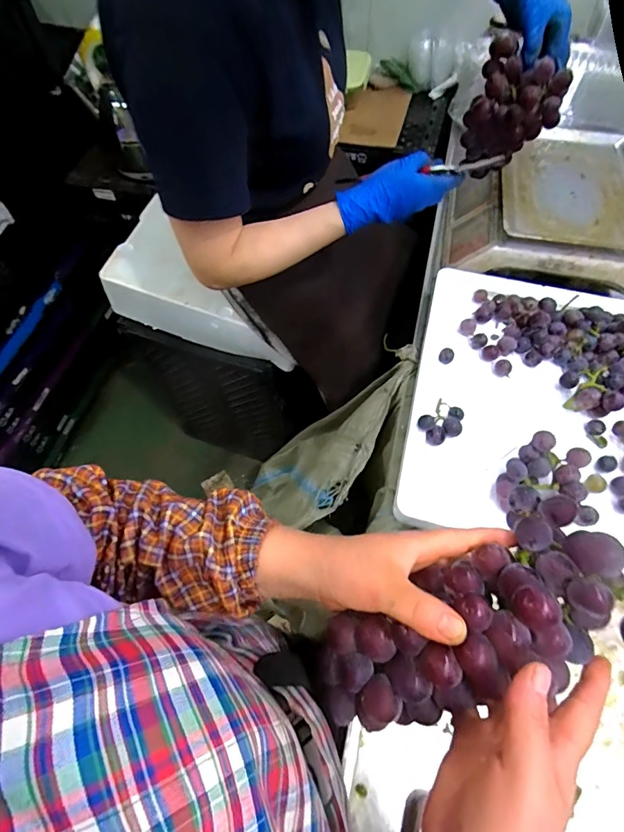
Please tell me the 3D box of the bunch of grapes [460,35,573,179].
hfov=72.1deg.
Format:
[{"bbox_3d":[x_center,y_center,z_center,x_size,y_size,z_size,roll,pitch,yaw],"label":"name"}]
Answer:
[{"bbox_3d":[0.277,-0.423,0.600,0.107,0.142,0.064,9,63,5],"label":"bunch of grapes"}]

